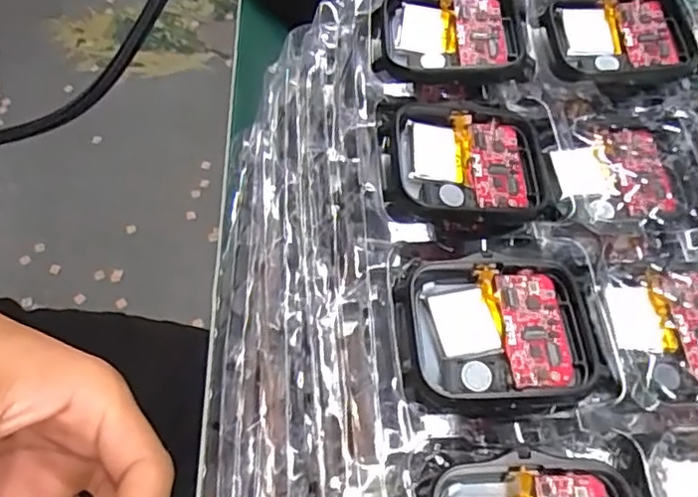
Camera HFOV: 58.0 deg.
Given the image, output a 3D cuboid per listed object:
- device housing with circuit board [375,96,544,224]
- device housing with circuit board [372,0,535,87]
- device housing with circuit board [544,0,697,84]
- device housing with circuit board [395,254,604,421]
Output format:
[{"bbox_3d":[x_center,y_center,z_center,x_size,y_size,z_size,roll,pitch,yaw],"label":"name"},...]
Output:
[{"bbox_3d":[0.033,-0.025,0.179,0.046,0.007,0.041,0,62,-3],"label":"device housing with circuit board"},{"bbox_3d":[0.032,-0.068,0.199,0.049,0.008,0.037,-2,62,-3],"label":"device housing with circuit board"},{"bbox_3d":[0.089,-0.068,0.204,0.045,0.009,0.037,3,62,-1],"label":"device housing with circuit board"},{"bbox_3d":[0.036,0.021,0.156,0.046,0.010,0.040,-3,62,-5],"label":"device housing with circuit board"}]

